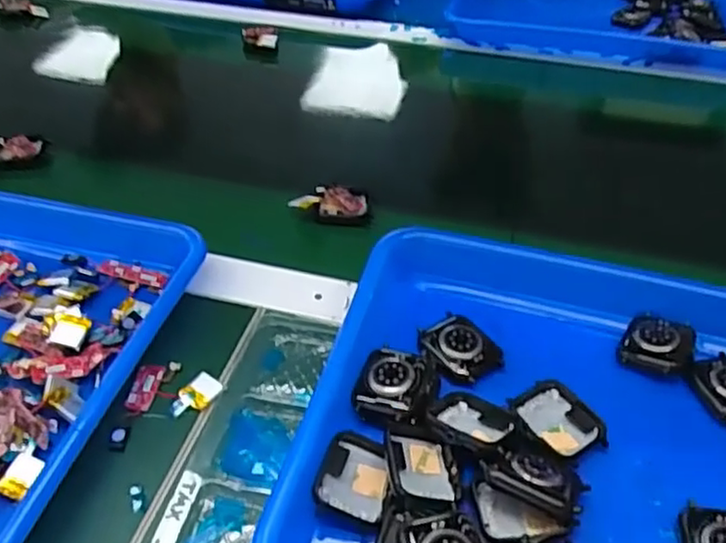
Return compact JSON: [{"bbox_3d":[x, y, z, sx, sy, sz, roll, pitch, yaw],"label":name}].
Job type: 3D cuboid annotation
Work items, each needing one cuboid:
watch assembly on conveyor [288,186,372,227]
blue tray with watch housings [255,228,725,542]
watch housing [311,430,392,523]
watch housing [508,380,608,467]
[{"bbox_3d":[-0.023,-0.049,0.508,0.057,0.018,0.026,2,42,1],"label":"watch assembly on conveyor"},{"bbox_3d":[0.140,0.082,0.343,0.322,0.033,0.263,10,44,11],"label":"blue tray with watch housings"},{"bbox_3d":[-0.005,0.097,0.326,0.033,0.010,0.042,21,38,-5],"label":"watch housing"},{"bbox_3d":[0.099,0.076,0.348,0.043,0.007,0.043,-24,47,-25],"label":"watch housing"}]

